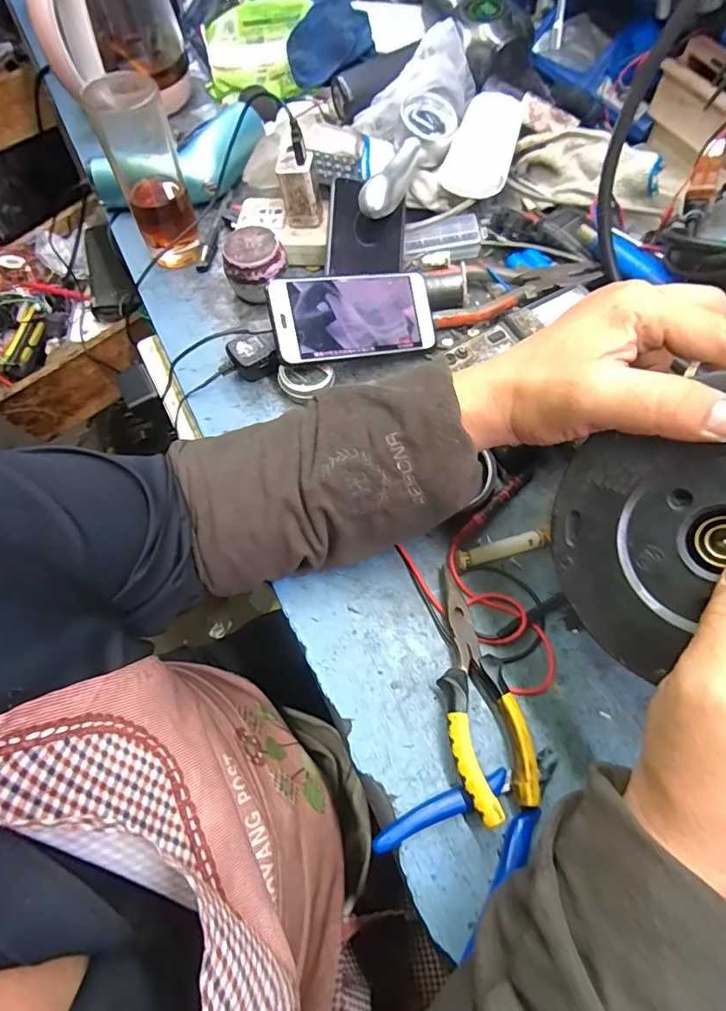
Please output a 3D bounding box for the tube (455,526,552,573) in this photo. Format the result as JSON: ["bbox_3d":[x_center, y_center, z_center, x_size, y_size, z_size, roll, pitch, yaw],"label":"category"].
[{"bbox_3d":[0.107,0.034,0.383,0.076,0.011,0.014,-15,64,-7],"label":"tube"}]

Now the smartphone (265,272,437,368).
[{"bbox_3d":[-0.006,-0.174,0.463,0.158,0.011,0.076,-13,92,-19],"label":"smartphone"}]

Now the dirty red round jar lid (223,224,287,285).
[{"bbox_3d":[-0.108,-0.247,0.493,0.059,0.026,0.051,-14,64,-7],"label":"dirty red round jar lid"}]

